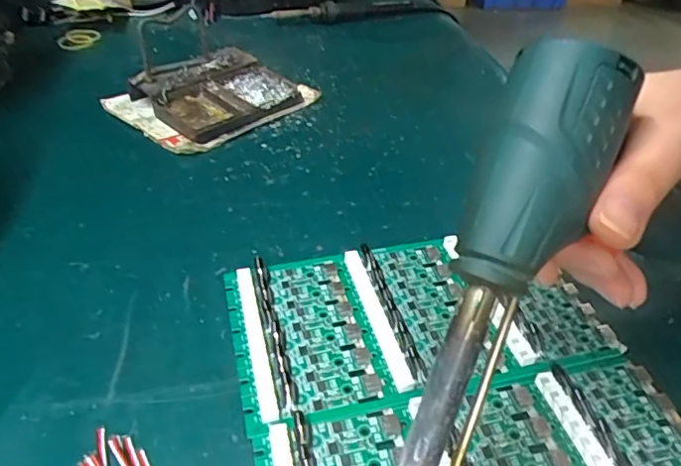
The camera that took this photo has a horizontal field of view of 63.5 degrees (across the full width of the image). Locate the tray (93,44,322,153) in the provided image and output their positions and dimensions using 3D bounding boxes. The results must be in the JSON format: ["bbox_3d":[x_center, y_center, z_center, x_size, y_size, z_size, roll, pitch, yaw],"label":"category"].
[{"bbox_3d":[-0.111,-0.123,0.478,0.115,0.033,0.142,32,48,33],"label":"tray"}]

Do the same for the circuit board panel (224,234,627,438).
[{"bbox_3d":[0.037,0.041,0.295,0.186,0.007,0.103,-9,40,-12],"label":"circuit board panel"}]

